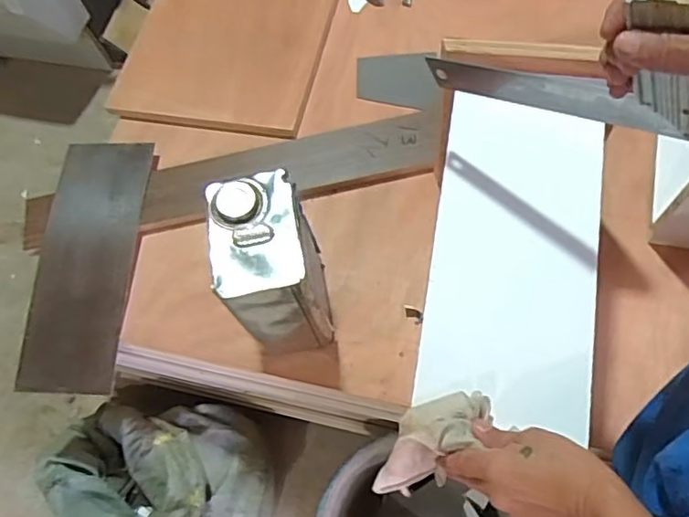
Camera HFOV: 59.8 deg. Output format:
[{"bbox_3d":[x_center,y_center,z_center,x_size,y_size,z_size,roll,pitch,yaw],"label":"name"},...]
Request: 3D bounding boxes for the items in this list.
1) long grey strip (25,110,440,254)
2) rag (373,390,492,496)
[{"bbox_3d":[-0.189,-0.135,1.000,0.692,0.021,0.129,-13,66,2],"label":"long grey strip"},{"bbox_3d":[0.075,0.168,0.547,0.127,0.061,0.057,-50,64,10],"label":"rag"}]

